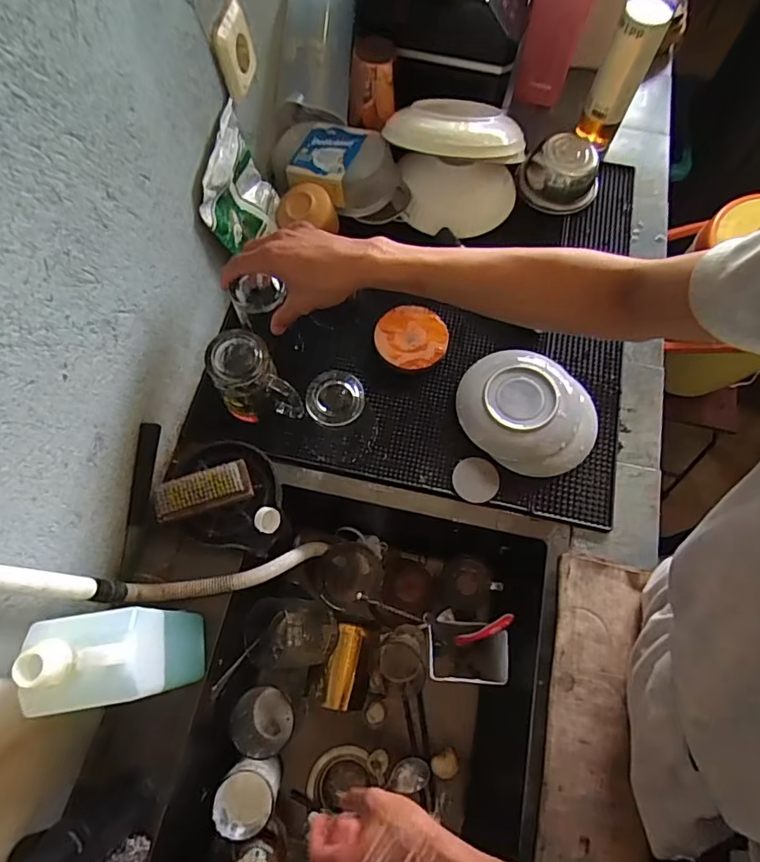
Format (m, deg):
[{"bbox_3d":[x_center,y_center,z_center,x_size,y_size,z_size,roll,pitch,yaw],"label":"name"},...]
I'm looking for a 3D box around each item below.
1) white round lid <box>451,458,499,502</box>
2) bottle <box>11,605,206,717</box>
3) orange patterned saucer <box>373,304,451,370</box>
[{"bbox_3d":[0.120,0.061,0.633,0.056,0.005,0.055,9,69,3],"label":"white round lid"},{"bbox_3d":[-0.227,0.197,0.444,0.081,0.172,0.066,-9,69,-4],"label":"bottle"},{"bbox_3d":[0.044,-0.127,0.694,0.097,0.020,0.090,0,69,0],"label":"orange patterned saucer"}]

